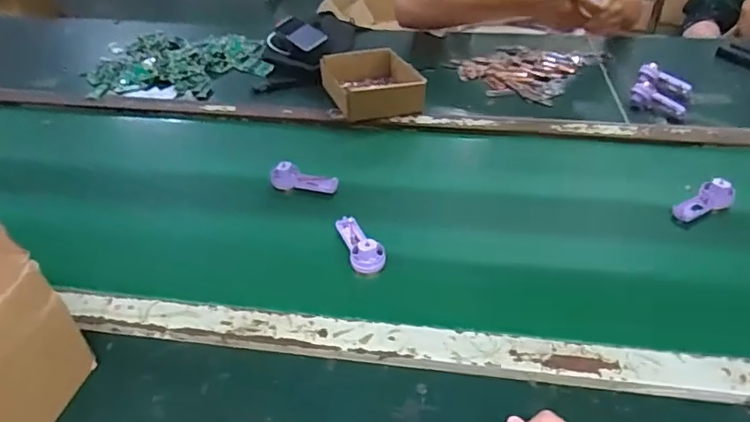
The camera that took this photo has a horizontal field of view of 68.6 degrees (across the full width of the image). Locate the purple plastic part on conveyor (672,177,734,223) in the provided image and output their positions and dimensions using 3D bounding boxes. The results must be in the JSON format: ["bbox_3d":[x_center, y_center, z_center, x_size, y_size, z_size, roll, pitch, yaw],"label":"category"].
[{"bbox_3d":[0.424,-0.010,0.712,0.086,0.028,0.035,-28,44,-9],"label":"purple plastic part on conveyor"}]

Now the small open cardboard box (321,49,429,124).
[{"bbox_3d":[-0.005,-0.217,0.939,0.144,0.052,0.158,-13,39,-15],"label":"small open cardboard box"}]

